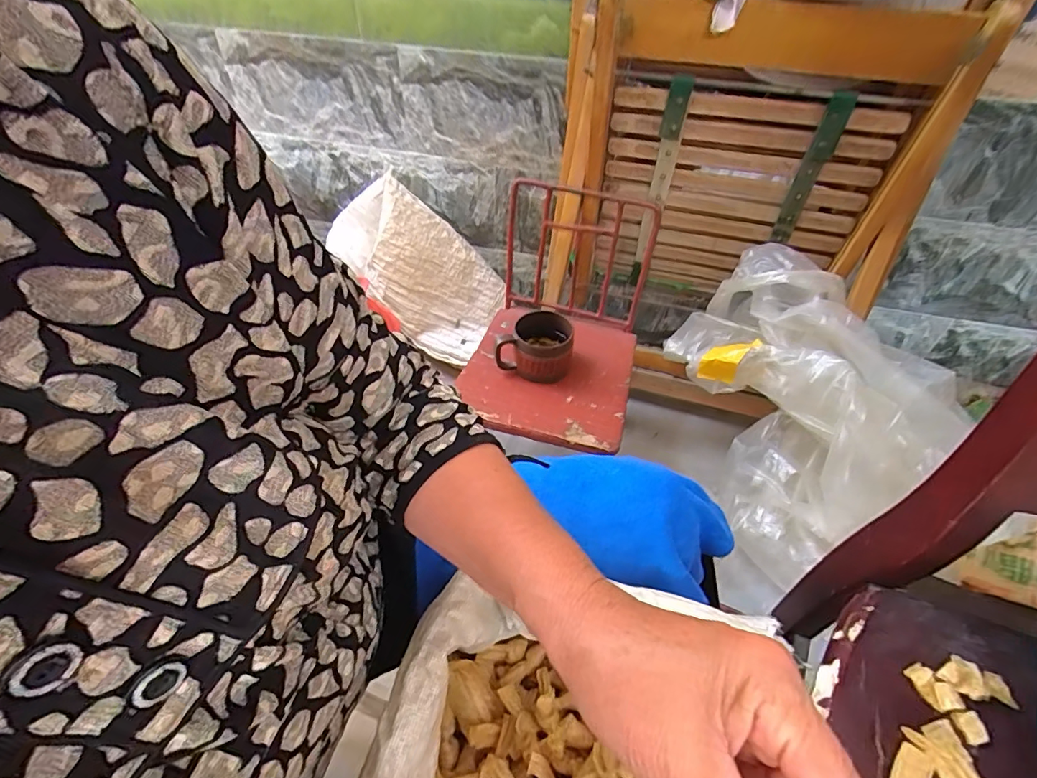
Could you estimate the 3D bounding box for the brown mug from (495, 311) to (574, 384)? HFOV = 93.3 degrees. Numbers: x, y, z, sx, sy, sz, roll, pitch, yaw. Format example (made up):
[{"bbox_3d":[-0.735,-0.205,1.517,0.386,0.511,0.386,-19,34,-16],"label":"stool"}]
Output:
[{"bbox_3d":[0.030,-0.067,0.801,0.117,0.075,0.103,9,46,8],"label":"brown mug"}]

